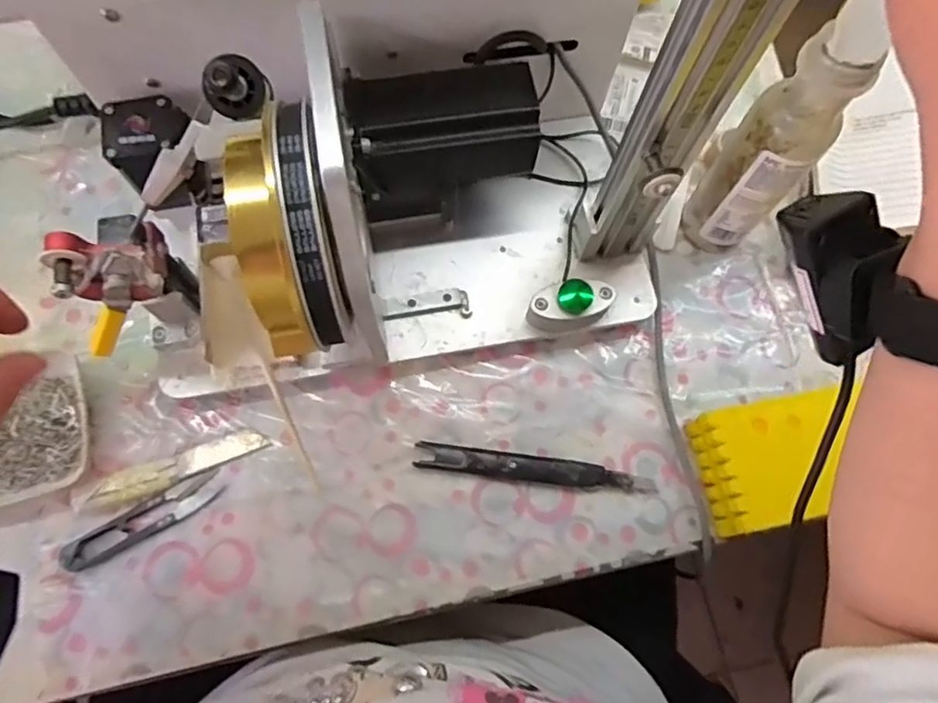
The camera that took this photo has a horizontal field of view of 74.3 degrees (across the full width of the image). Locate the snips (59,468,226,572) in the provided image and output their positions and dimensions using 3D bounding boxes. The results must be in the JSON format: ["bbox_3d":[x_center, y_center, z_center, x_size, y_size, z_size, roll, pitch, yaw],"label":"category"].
[{"bbox_3d":[-0.213,0.110,0.403,0.103,0.010,0.022,-29,75,-11],"label":"snips"}]

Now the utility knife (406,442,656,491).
[{"bbox_3d":[0.045,0.080,0.421,0.158,0.010,0.017,8,72,0],"label":"utility knife"}]

